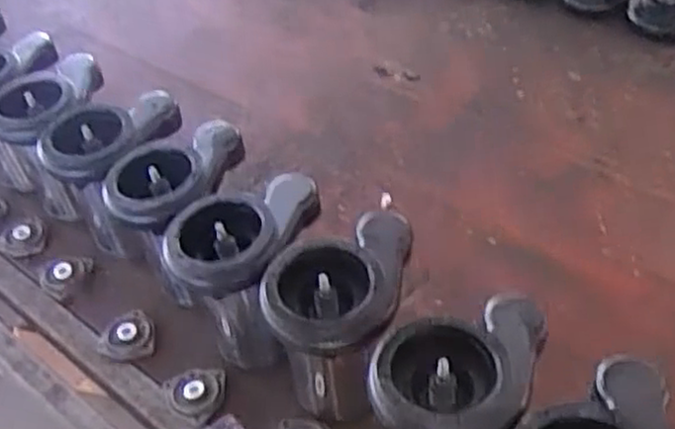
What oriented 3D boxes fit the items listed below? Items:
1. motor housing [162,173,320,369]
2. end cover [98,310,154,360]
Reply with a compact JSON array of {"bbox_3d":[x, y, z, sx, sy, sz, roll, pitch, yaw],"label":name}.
[{"bbox_3d":[-0.095,0.070,0.790,0.137,0.181,0.159,8,47,15],"label":"motor housing"},{"bbox_3d":[-0.252,0.144,0.860,0.063,0.013,0.063,-4,45,3],"label":"end cover"}]

